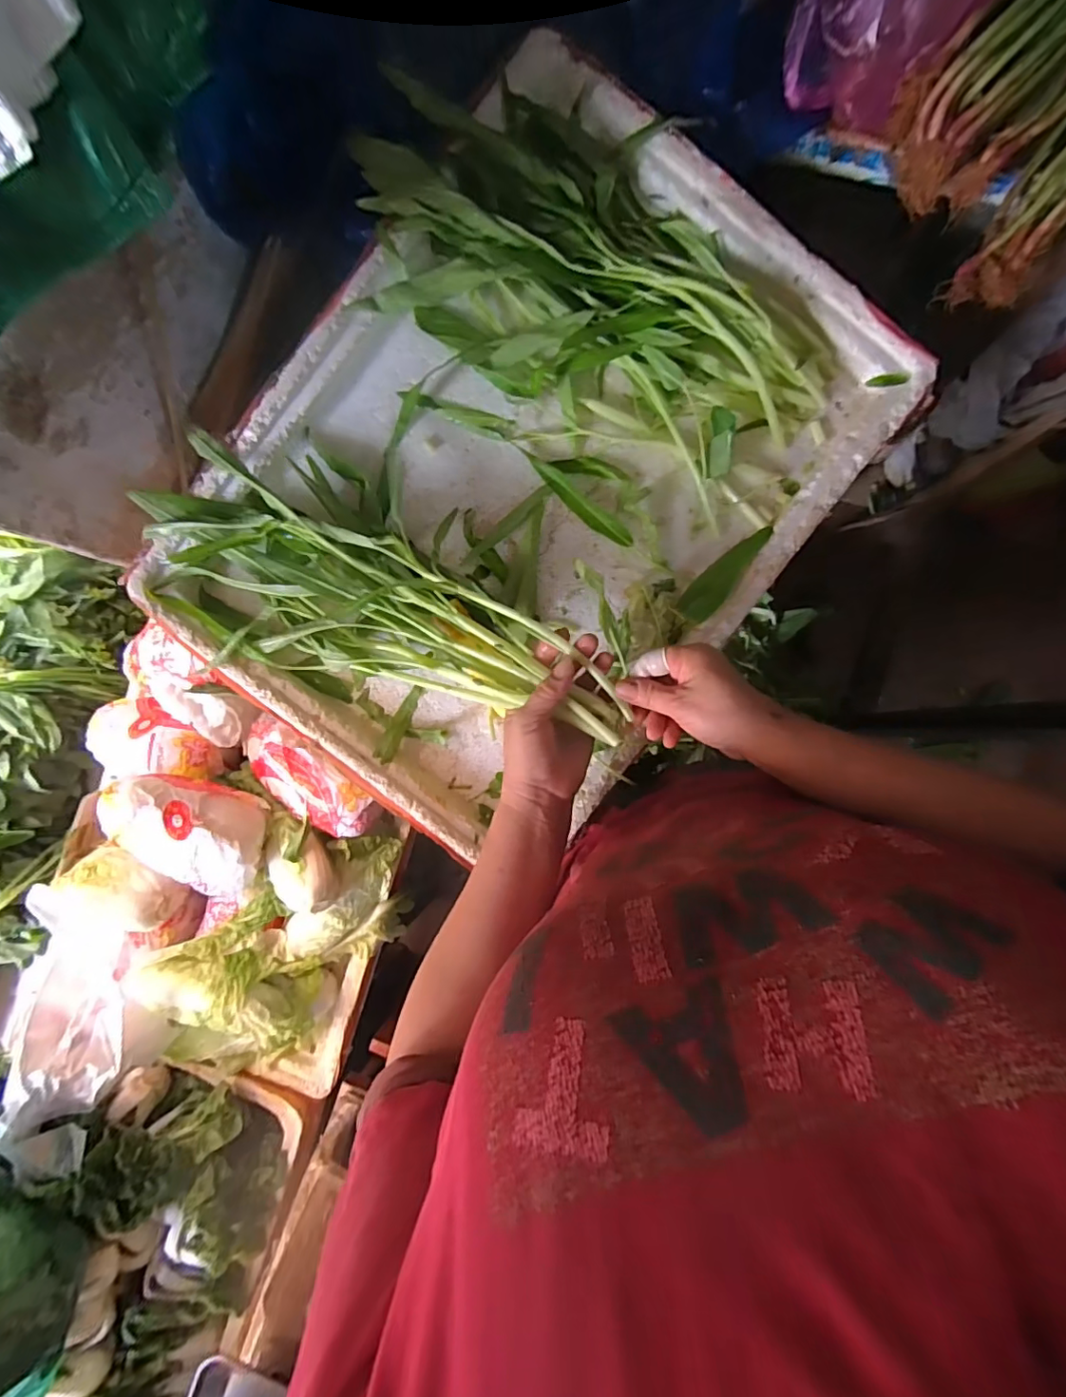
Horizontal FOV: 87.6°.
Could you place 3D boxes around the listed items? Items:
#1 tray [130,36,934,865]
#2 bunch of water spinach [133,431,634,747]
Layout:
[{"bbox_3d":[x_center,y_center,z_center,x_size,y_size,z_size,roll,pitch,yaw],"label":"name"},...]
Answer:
[{"bbox_3d":[-0.005,-0.183,0.486,0.425,0.101,0.581,39,94,8],"label":"tray"},{"bbox_3d":[-0.125,-0.069,0.466,0.421,0.069,0.127,22,91,10],"label":"bunch of water spinach"}]

